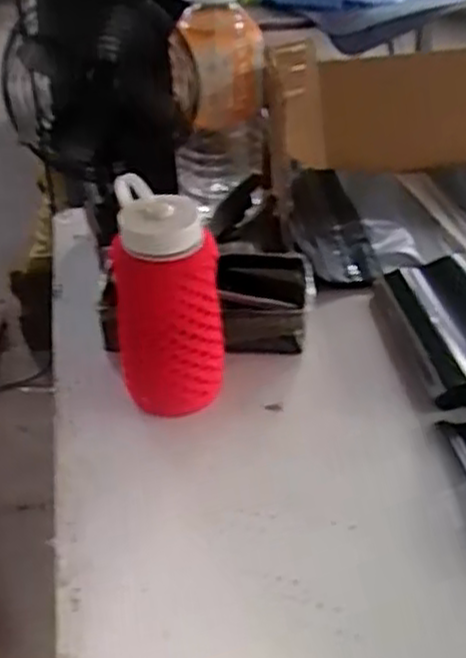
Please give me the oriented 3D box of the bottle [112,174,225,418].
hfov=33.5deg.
[{"bbox_3d":[-0.062,-0.023,0.725,0.093,0.211,0.085,-7,39,-6],"label":"bottle"}]

